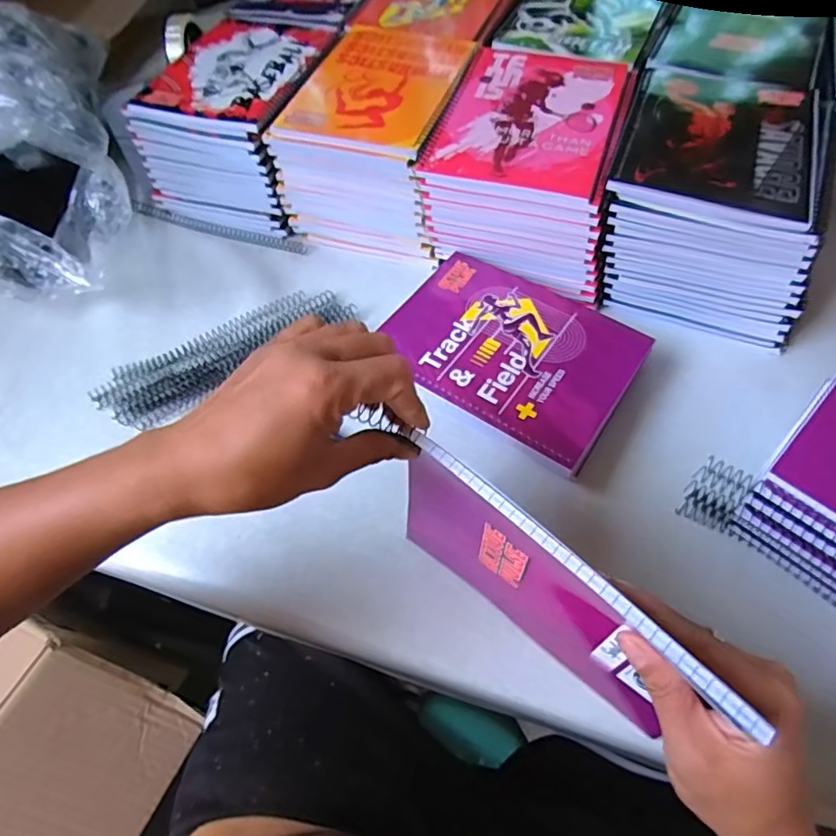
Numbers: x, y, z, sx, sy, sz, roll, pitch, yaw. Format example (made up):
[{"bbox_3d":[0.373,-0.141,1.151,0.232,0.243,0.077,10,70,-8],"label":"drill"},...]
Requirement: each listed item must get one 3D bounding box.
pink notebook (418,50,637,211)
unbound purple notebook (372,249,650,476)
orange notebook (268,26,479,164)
[{"bbox_3d":[0.100,-0.269,0.476,0.155,0.013,0.188,17,64,12],"label":"pink notebook"},{"bbox_3d":[0.072,-0.057,0.433,0.198,0.008,0.150,30,65,21],"label":"unbound purple notebook"},{"bbox_3d":[-0.038,-0.327,0.517,0.153,0.011,0.192,17,62,14],"label":"orange notebook"}]

